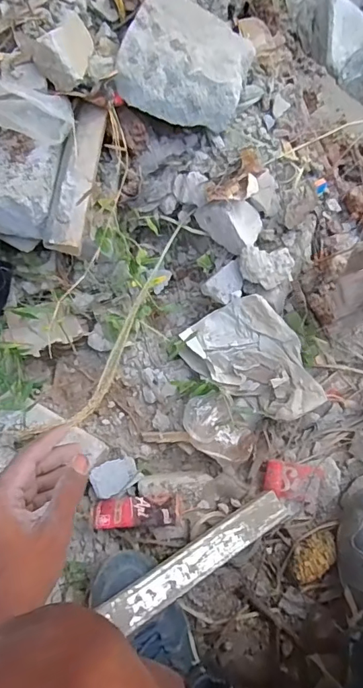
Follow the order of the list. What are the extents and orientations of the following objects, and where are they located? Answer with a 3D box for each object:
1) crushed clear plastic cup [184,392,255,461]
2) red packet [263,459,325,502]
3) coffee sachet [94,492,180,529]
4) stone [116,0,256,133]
[{"bbox_3d":[0.047,0.105,0.579,0.073,0.040,0.099,-41,78,-11],"label":"crushed clear plastic cup"},{"bbox_3d":[0.142,0.173,0.583,0.072,0.019,0.044,8,74,2],"label":"red packet"},{"bbox_3d":[-0.051,0.198,0.552,0.100,0.019,0.033,-4,74,-2],"label":"coffee sachet"},{"bbox_3d":[0.004,-0.347,0.578,0.151,0.085,0.148,22,60,-17],"label":"stone"}]

